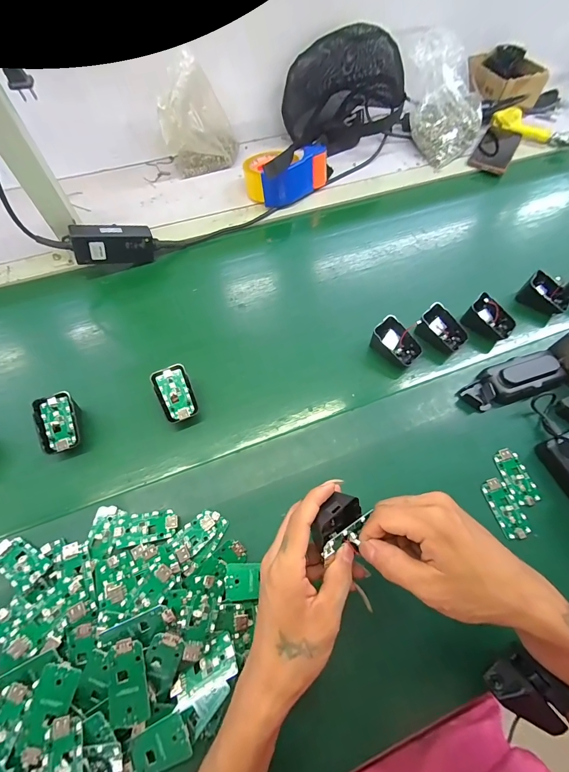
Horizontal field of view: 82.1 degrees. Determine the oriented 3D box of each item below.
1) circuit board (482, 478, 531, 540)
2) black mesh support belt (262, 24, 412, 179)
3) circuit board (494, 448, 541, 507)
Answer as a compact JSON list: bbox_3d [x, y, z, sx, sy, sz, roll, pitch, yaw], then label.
[{"bbox_3d":[0.252,0.138,0.371,0.031,0.004,0.063,-14,62,-10],"label":"circuit board"},{"bbox_3d":[0.140,-0.615,0.679,0.253,0.168,0.170,17,61,7],"label":"black mesh support belt"},{"bbox_3d":[0.275,0.106,0.387,0.031,0.005,0.064,-11,62,-9],"label":"circuit board"}]

